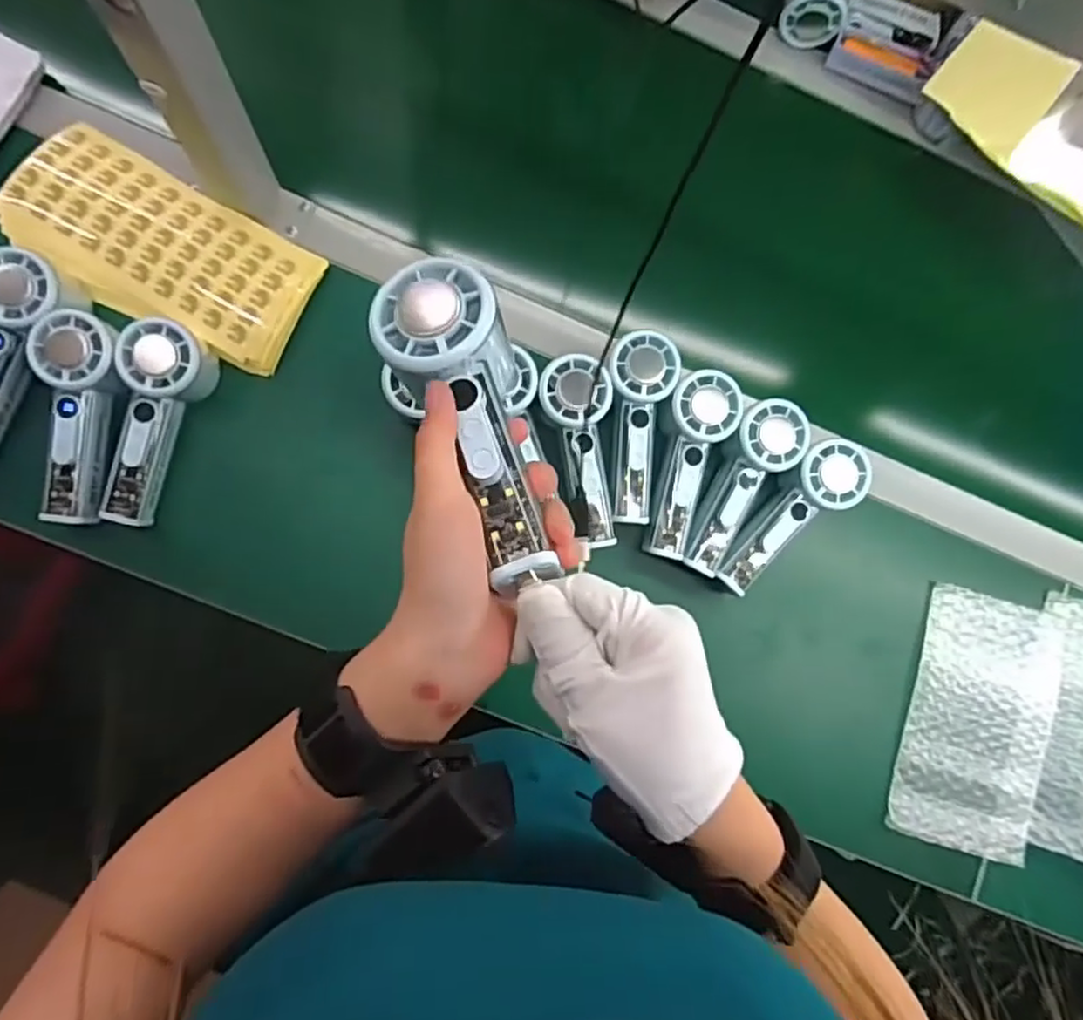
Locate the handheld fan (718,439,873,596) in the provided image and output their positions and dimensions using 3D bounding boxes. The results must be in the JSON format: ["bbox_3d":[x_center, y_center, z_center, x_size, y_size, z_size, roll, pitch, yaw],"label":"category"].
[{"bbox_3d":[0.202,0.003,0.562,0.149,0.028,0.054,-40,91,-7],"label":"handheld fan"}]

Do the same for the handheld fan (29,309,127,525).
[{"bbox_3d":[-0.343,-0.066,0.514,0.057,0.044,0.149,2,83,-7],"label":"handheld fan"}]

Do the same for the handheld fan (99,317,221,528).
[{"bbox_3d":[-0.291,-0.063,0.514,0.052,0.046,0.148,11,82,-6],"label":"handheld fan"}]

